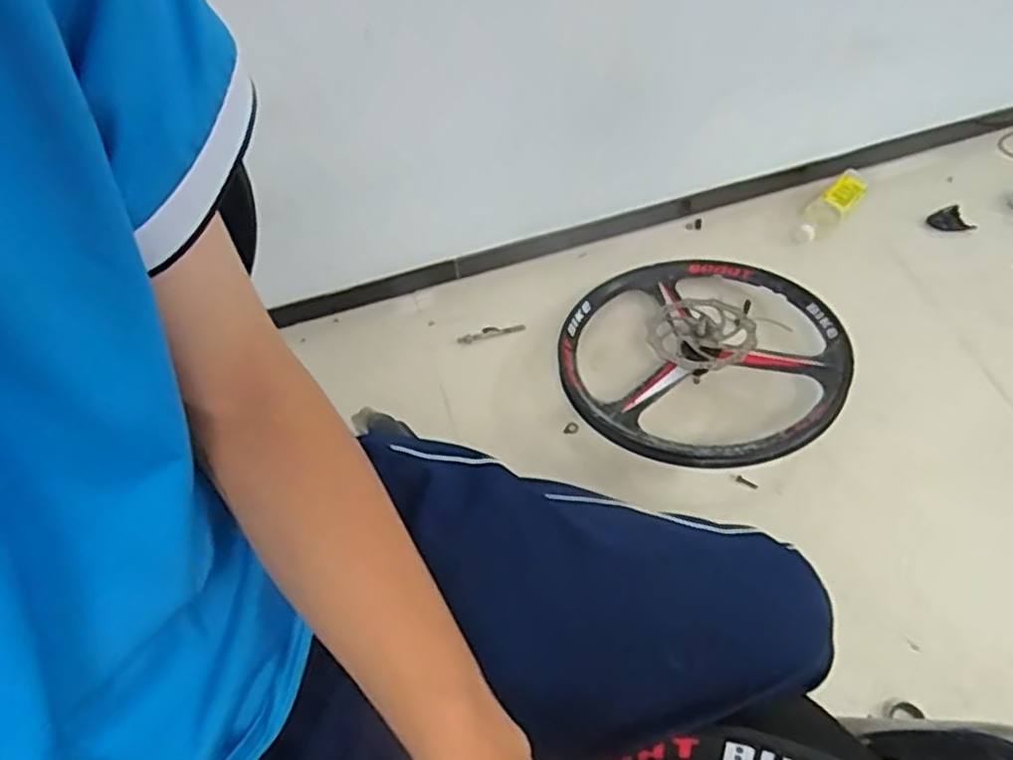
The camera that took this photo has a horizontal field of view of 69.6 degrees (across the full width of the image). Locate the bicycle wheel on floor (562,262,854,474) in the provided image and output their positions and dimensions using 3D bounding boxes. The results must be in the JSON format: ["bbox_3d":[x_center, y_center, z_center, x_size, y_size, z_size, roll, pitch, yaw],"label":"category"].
[{"bbox_3d":[0.290,-0.037,1.079,0.412,0.100,0.380,-2,59,3],"label":"bicycle wheel on floor"}]

